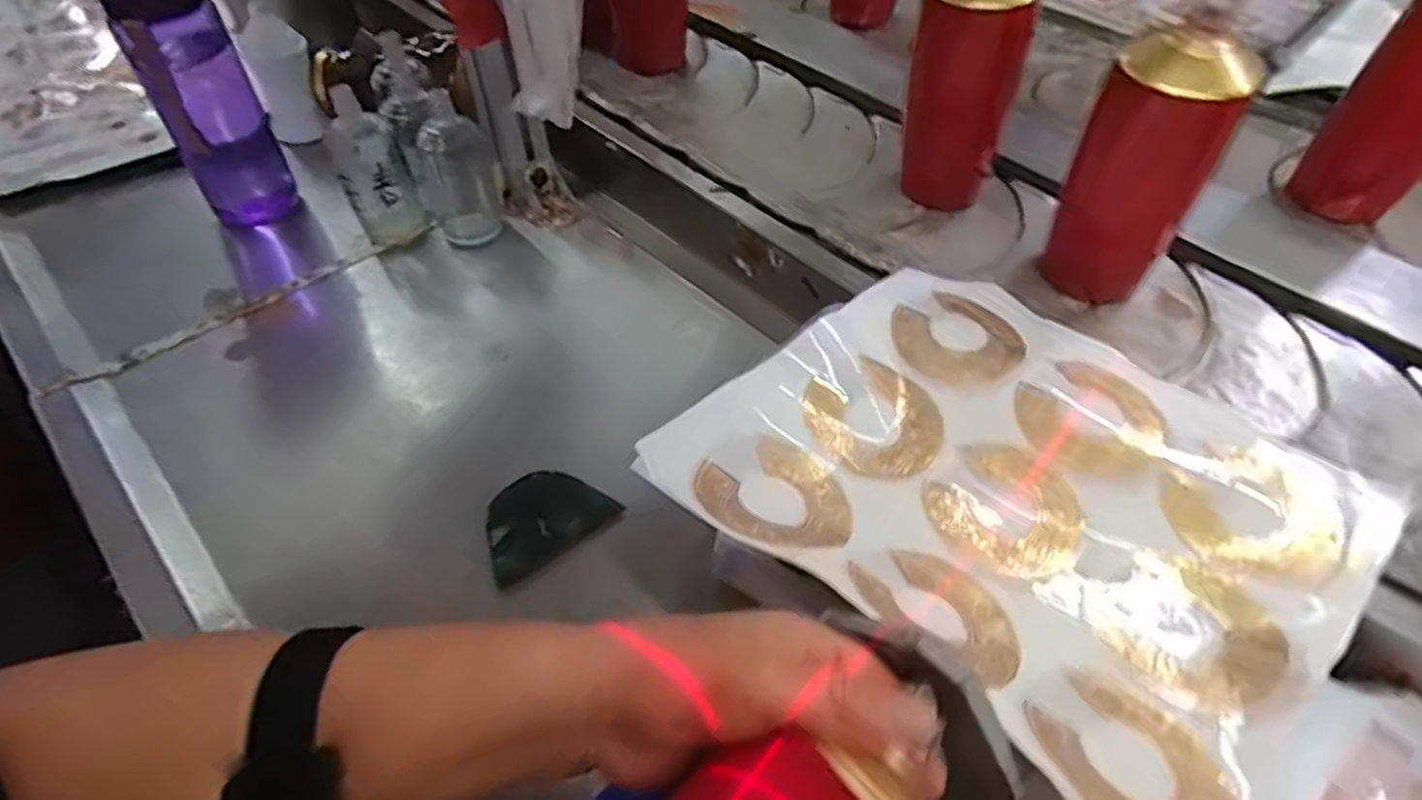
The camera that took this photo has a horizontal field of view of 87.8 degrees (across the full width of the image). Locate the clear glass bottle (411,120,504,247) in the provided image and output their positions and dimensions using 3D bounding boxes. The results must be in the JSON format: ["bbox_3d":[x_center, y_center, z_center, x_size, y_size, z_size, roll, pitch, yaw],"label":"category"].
[{"bbox_3d":[-0.205,-0.182,0.607,0.062,0.098,0.043,-22,55,-16],"label":"clear glass bottle"}]

